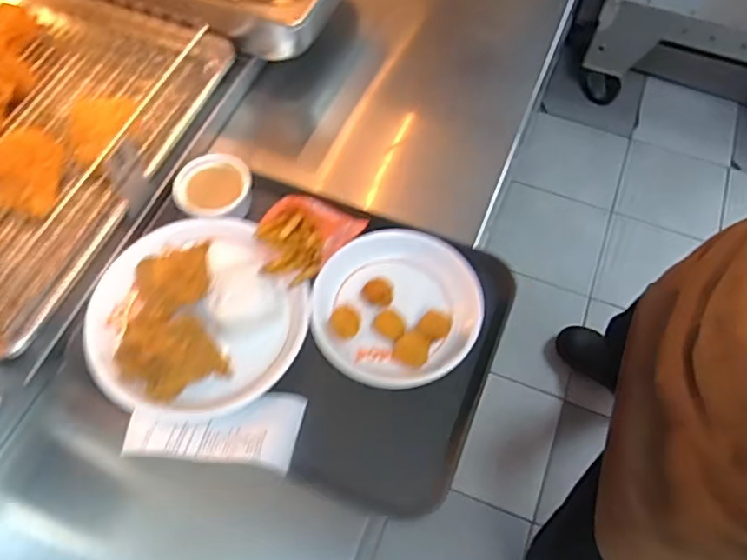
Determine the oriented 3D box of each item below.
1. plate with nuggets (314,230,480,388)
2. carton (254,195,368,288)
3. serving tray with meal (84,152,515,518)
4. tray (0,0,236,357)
[{"bbox_3d":[0.025,0.027,0.636,0.173,0.028,0.164,1,61,-1],"label":"plate with nuggets"},{"bbox_3d":[-0.075,-0.047,0.656,0.096,0.032,0.110,20,63,9],"label":"carton"},{"bbox_3d":[-0.082,0.045,0.621,0.397,0.050,0.323,21,63,10],"label":"serving tray with meal"},{"bbox_3d":[-0.388,-0.169,0.682,0.316,0.066,0.445,22,63,10],"label":"tray"}]

